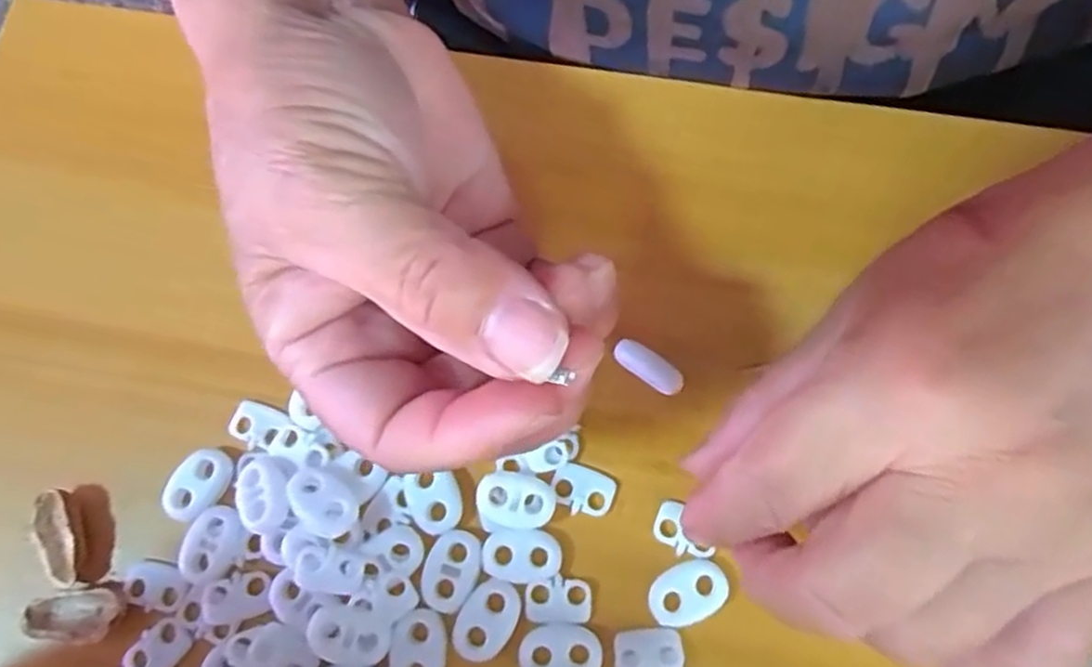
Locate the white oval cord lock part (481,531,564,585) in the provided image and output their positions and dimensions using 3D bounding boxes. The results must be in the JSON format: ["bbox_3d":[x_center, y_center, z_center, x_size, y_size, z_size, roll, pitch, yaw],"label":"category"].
[{"bbox_3d":[-0.007,0.063,0.205,0.022,0.004,0.014,-3,74,1],"label":"white oval cord lock part"}]

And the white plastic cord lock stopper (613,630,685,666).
[{"bbox_3d":[0.028,0.090,0.198,0.018,0.004,0.017,-1,74,1],"label":"white plastic cord lock stopper"}]

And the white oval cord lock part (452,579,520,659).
[{"bbox_3d":[-0.016,0.079,0.201,0.015,0.004,0.022,32,77,10],"label":"white oval cord lock part"}]

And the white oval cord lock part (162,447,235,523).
[{"bbox_3d":[-0.103,0.044,0.213,0.013,0.004,0.022,26,76,9],"label":"white oval cord lock part"}]

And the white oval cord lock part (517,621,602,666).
[{"bbox_3d":[0.004,0.087,0.199,0.022,0.004,0.016,-3,74,1],"label":"white oval cord lock part"}]

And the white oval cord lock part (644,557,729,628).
[{"bbox_3d":[0.039,0.072,0.203,0.022,0.004,0.015,-29,75,-7],"label":"white oval cord lock part"}]

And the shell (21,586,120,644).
[{"bbox_3d":[-0.134,0.080,0.207,0.026,0.005,0.014,-6,74,0],"label":"shell"}]

